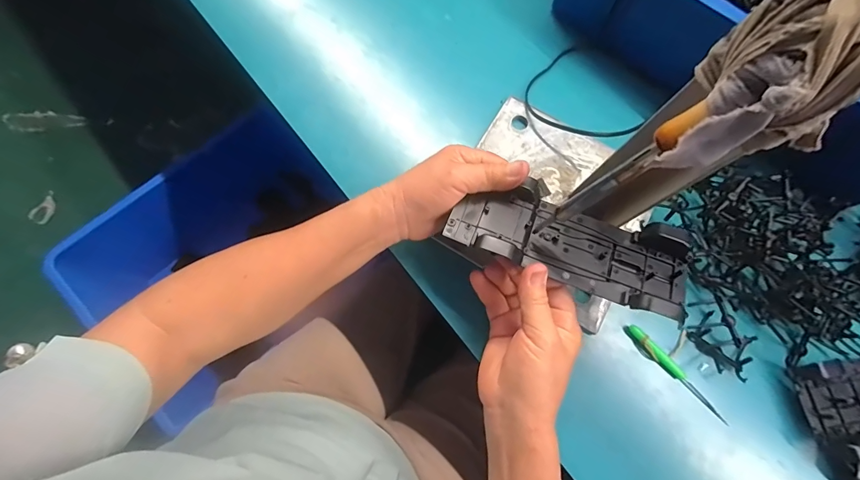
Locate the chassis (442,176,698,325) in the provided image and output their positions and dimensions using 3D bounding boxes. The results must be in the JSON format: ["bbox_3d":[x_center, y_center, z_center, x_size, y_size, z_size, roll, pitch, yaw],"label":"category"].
[{"bbox_3d":[0.113,0.000,0.305,0.188,0.030,0.078,17,77,3],"label":"chassis"}]

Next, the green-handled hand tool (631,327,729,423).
[{"bbox_3d":[0.231,0.124,0.353,0.011,0.009,0.111,-44,80,-10],"label":"green-handled hand tool"}]

